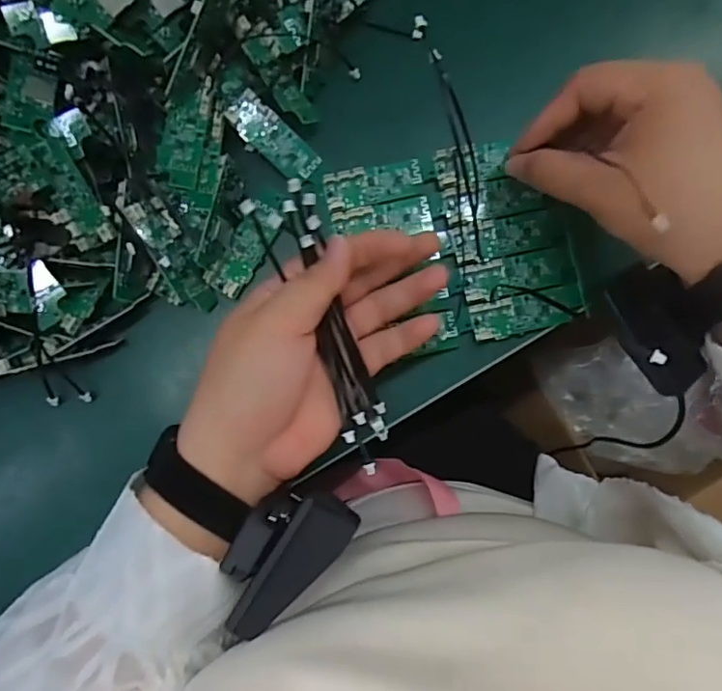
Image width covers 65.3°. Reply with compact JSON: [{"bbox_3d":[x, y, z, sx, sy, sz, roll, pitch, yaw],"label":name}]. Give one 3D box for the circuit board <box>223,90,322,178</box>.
[{"bbox_3d":[-0.053,-0.126,0.345,0.060,0.009,0.025,40,93,-14],"label":"circuit board"}]

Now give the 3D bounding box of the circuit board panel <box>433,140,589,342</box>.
[{"bbox_3d":[0.092,-0.068,0.345,0.070,0.007,0.119,-13,85,1],"label":"circuit board panel"}]

